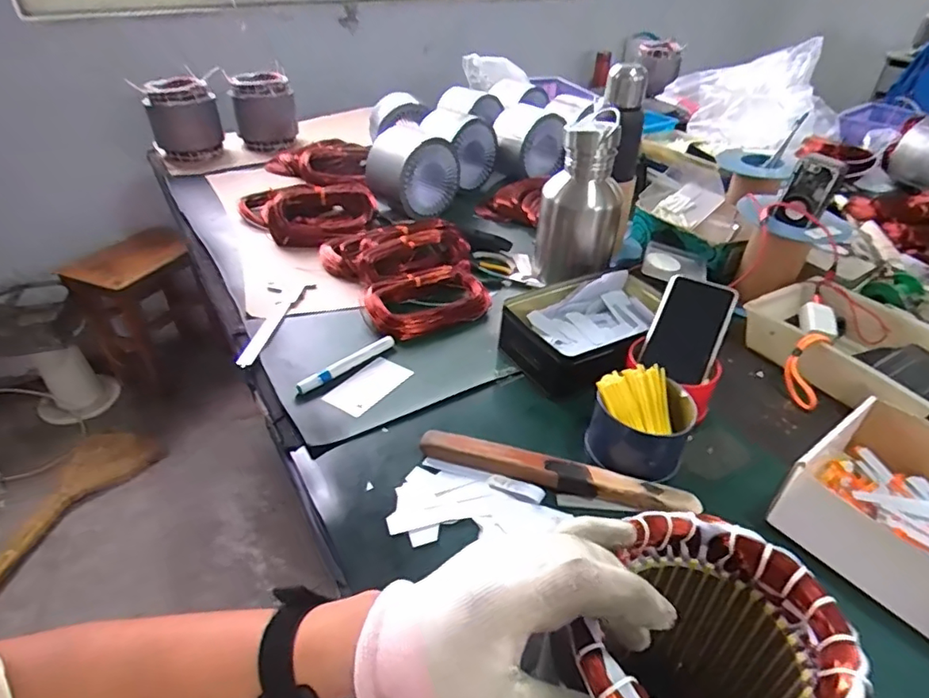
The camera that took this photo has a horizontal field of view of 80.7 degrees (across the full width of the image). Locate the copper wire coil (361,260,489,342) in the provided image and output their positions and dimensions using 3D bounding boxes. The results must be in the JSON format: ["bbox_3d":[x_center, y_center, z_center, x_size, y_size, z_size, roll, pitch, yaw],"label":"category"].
[{"bbox_3d":[-0.050,-0.074,0.796,0.173,0.037,0.112,-18,40,-22],"label":"copper wire coil"}]

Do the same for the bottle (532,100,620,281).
[{"bbox_3d":[0.176,-0.218,0.825,0.113,0.227,0.086,-9,38,-13],"label":"bottle"}]

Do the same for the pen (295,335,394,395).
[{"bbox_3d":[-0.148,0.018,0.689,0.017,0.012,0.143,29,45,33],"label":"pen"}]

